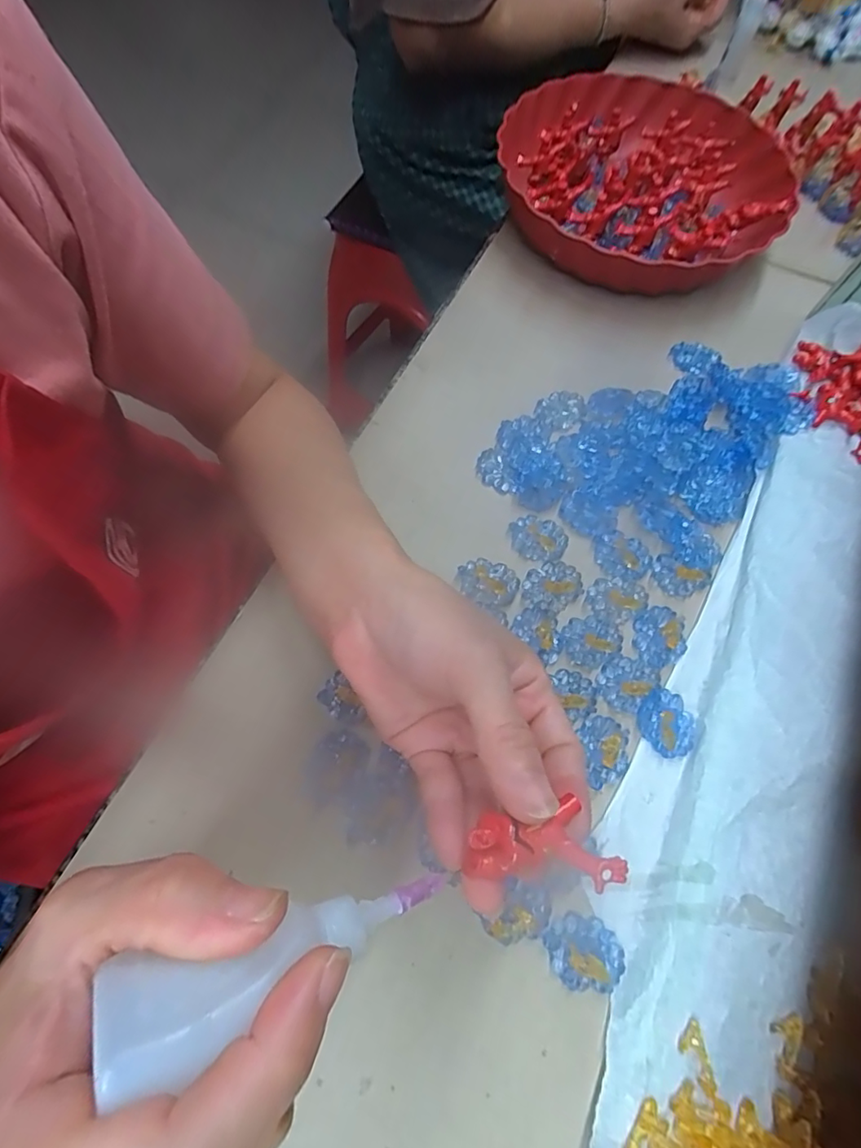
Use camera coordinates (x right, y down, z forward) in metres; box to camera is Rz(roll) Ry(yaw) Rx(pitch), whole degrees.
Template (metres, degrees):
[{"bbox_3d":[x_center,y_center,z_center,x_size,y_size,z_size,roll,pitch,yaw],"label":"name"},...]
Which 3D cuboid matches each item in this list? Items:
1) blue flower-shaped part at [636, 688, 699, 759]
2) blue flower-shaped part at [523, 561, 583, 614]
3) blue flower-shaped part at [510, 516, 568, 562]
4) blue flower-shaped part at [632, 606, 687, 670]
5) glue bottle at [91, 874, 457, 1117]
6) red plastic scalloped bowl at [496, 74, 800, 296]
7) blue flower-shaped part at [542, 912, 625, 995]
[{"bbox_3d":[0.135,0.085,0.295,0.031,0.009,0.035,-38,74,-16],"label":"blue flower-shaped part"},{"bbox_3d":[0.076,0.007,0.325,0.038,0.006,0.031,-37,74,-16],"label":"blue flower-shaped part"},{"bbox_3d":[0.071,-0.024,0.338,0.036,0.005,0.031,7,67,0],"label":"blue flower-shaped part"},{"bbox_3d":[0.141,0.038,0.317,0.036,0.006,0.032,-35,73,-15],"label":"blue flower-shaped part"},{"bbox_3d":[-0.035,0.096,0.135,0.088,0.017,0.021,-3,61,-39],"label":"glue bottle"},{"bbox_3d":[0.176,-0.335,0.453,0.238,0.072,0.229,1,67,-2],"label":"red plastic scalloped bowl"},{"bbox_3d":[0.075,0.185,0.251,0.038,0.012,0.030,12,67,2],"label":"blue flower-shaped part"}]

